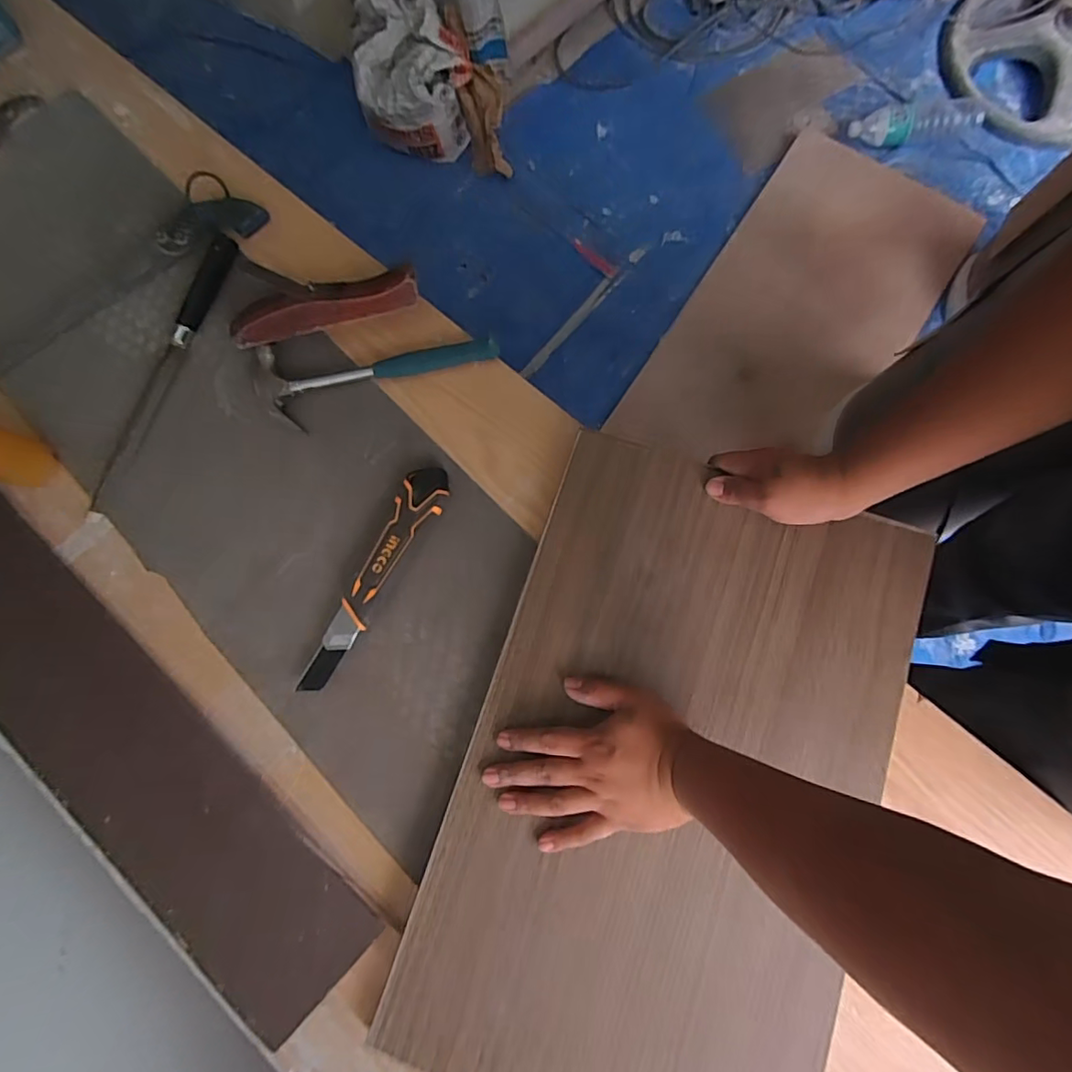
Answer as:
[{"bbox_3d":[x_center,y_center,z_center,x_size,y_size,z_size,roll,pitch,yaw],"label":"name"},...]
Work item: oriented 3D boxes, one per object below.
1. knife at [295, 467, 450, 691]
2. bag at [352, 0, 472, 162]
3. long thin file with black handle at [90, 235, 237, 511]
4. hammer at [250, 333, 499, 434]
[{"bbox_3d":[-0.149,0.040,0.535,0.040,0.022,0.234,25,81,7],"label":"knife"},{"bbox_3d":[-0.277,-1.031,1.263,0.262,0.236,0.201,6,79,4],"label":"bag"},{"bbox_3d":[-0.393,-0.182,0.580,0.026,0.031,0.311,22,81,7],"label":"long thin file with black handle"},{"bbox_3d":[-0.161,-0.159,0.573,0.244,0.021,0.084,-4,79,2],"label":"hammer"}]

